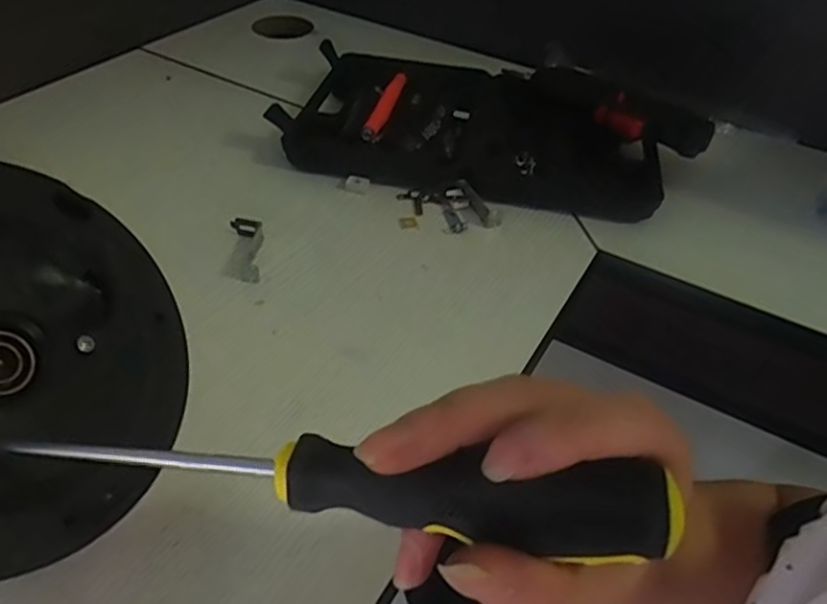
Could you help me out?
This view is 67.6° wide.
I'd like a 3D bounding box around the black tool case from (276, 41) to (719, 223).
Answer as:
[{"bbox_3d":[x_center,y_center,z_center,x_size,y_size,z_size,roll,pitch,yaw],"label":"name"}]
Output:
[{"bbox_3d":[0.072,-0.179,0.593,0.378,0.062,0.213,10,45,7],"label":"black tool case"}]

